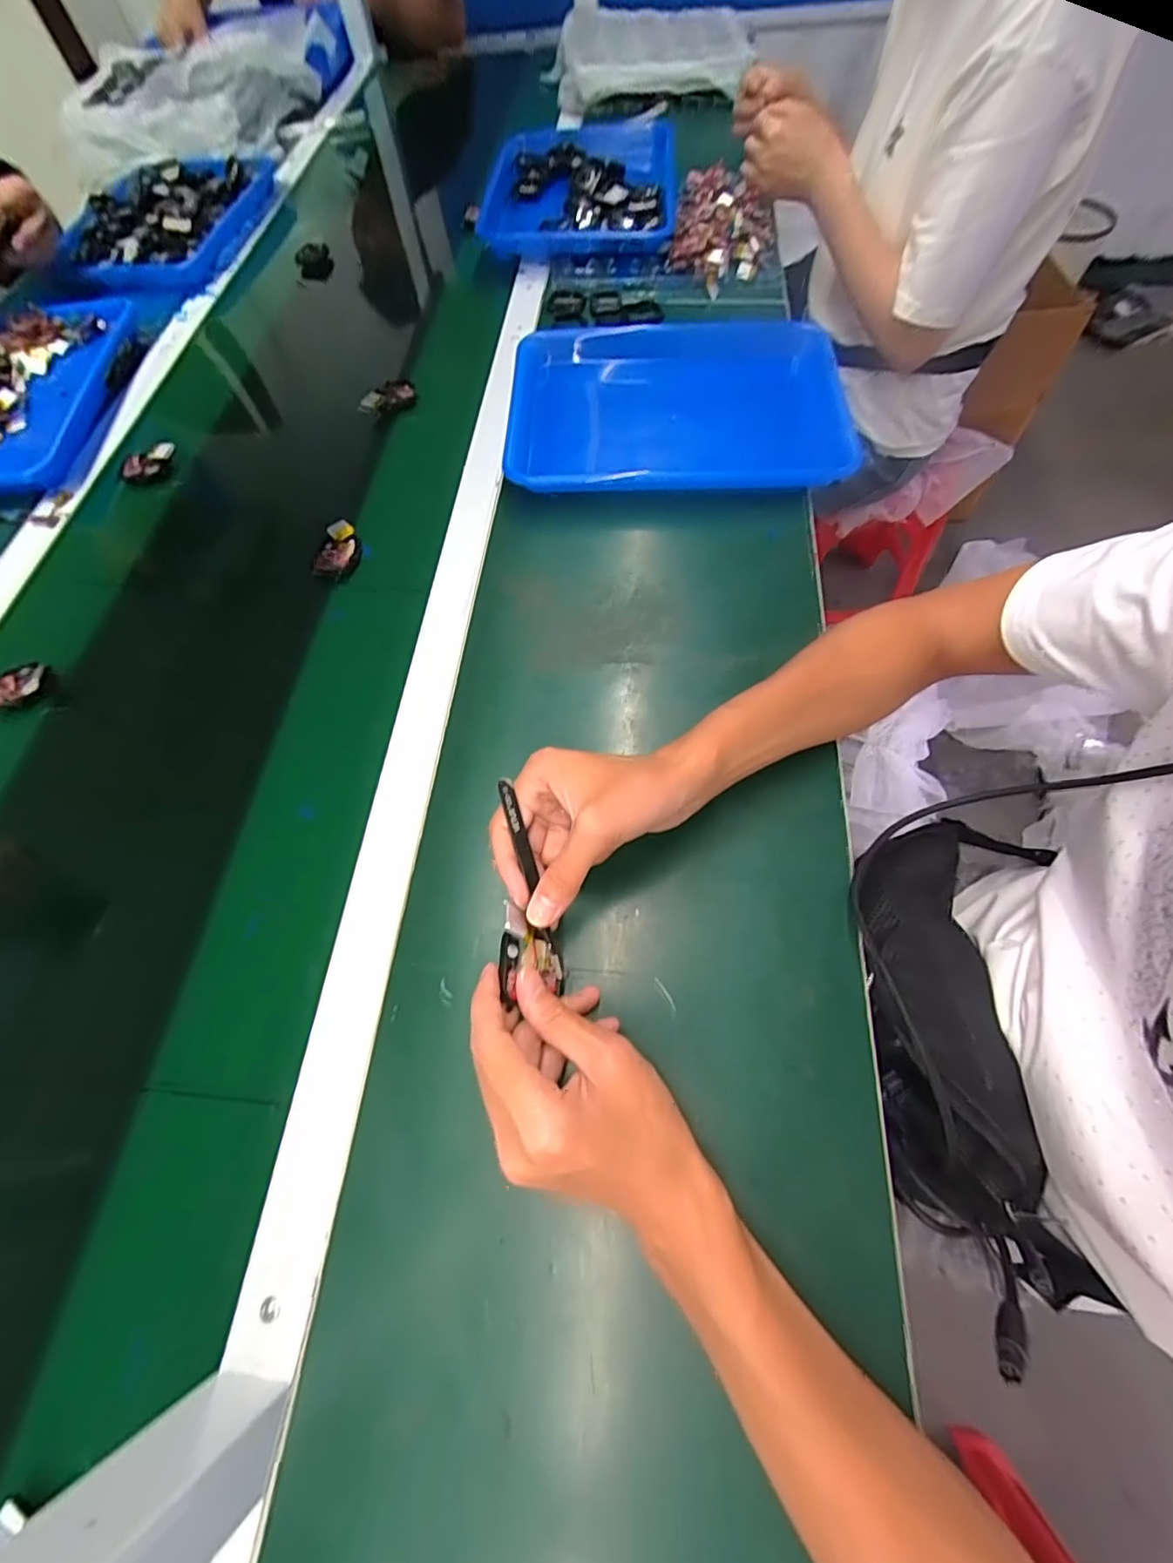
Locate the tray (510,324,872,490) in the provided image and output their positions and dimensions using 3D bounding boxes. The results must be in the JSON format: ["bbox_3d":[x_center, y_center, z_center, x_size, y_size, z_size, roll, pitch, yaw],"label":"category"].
[{"bbox_3d":[0.094,-0.392,0.588,0.332,0.049,0.258,1,64,4],"label":"tray"}]

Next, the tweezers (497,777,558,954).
[{"bbox_3d":[-0.034,0.048,0.333,0.009,0.008,0.107,-17,81,-5],"label":"tweezers"}]

